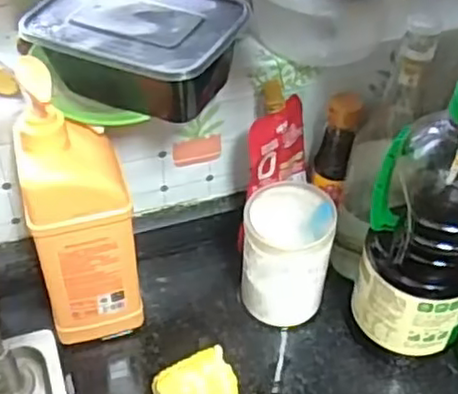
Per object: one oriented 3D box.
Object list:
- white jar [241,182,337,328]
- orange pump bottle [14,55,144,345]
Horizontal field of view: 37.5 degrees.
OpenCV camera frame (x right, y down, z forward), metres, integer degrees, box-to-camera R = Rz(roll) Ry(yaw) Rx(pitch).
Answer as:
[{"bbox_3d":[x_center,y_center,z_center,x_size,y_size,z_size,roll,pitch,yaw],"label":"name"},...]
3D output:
[{"bbox_3d":[0.055,0.058,0.658,0.082,0.130,0.078,1,44,-1],"label":"white jar"},{"bbox_3d":[-0.126,0.017,0.578,0.082,0.278,0.061,-11,45,-13],"label":"orange pump bottle"}]

